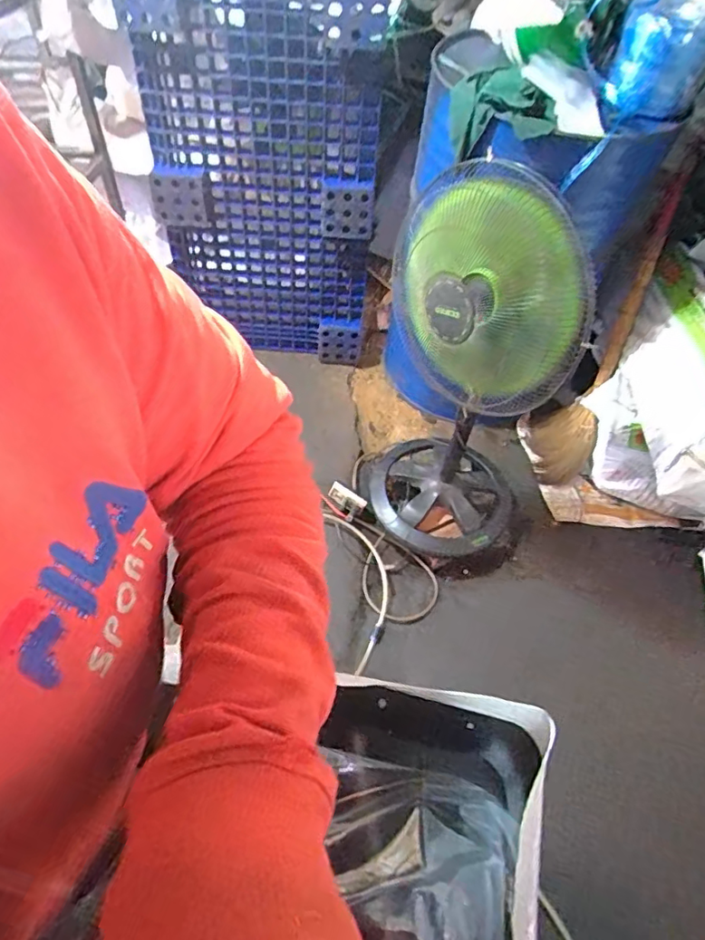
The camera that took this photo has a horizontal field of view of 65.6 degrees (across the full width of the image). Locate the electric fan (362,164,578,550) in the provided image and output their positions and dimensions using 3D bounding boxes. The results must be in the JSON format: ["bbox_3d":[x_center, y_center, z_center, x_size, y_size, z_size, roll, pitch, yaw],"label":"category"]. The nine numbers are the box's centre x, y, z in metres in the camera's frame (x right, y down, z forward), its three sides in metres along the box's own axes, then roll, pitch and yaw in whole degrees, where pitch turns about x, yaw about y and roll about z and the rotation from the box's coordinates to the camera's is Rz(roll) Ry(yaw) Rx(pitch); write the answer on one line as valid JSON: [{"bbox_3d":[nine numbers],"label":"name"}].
[{"bbox_3d":[0.243,-0.177,1.213,0.417,0.871,0.326,33,57,19],"label":"electric fan"}]

